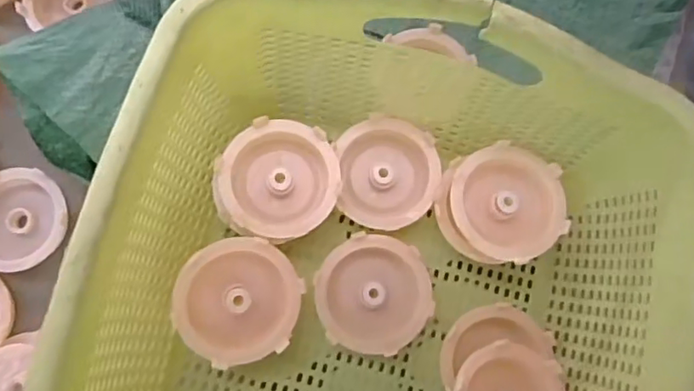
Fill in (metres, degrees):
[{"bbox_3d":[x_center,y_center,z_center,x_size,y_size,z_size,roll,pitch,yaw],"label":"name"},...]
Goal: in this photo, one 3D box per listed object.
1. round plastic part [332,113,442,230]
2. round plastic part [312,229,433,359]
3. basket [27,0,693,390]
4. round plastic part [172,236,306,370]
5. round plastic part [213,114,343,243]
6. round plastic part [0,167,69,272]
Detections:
[{"bbox_3d":[0.022,-0.012,0.308,0.052,0.017,0.059,-5,78,0],"label":"round plastic part"},{"bbox_3d":[0.014,0.050,0.295,0.057,0.013,0.058,0,78,1],"label":"round plastic part"},{"bbox_3d":[0.018,0.050,0.256,0.230,0.114,0.242,18,79,4],"label":"basket"},{"bbox_3d":[-0.052,0.050,0.273,0.057,0.014,0.057,1,87,-19],"label":"round plastic part"},{"bbox_3d":[-0.034,-0.008,0.286,0.059,0.014,0.058,0,78,1],"label":"round plastic part"},{"bbox_3d":[-0.189,0.013,0.333,0.059,0.019,0.057,0,78,1],"label":"round plastic part"}]

